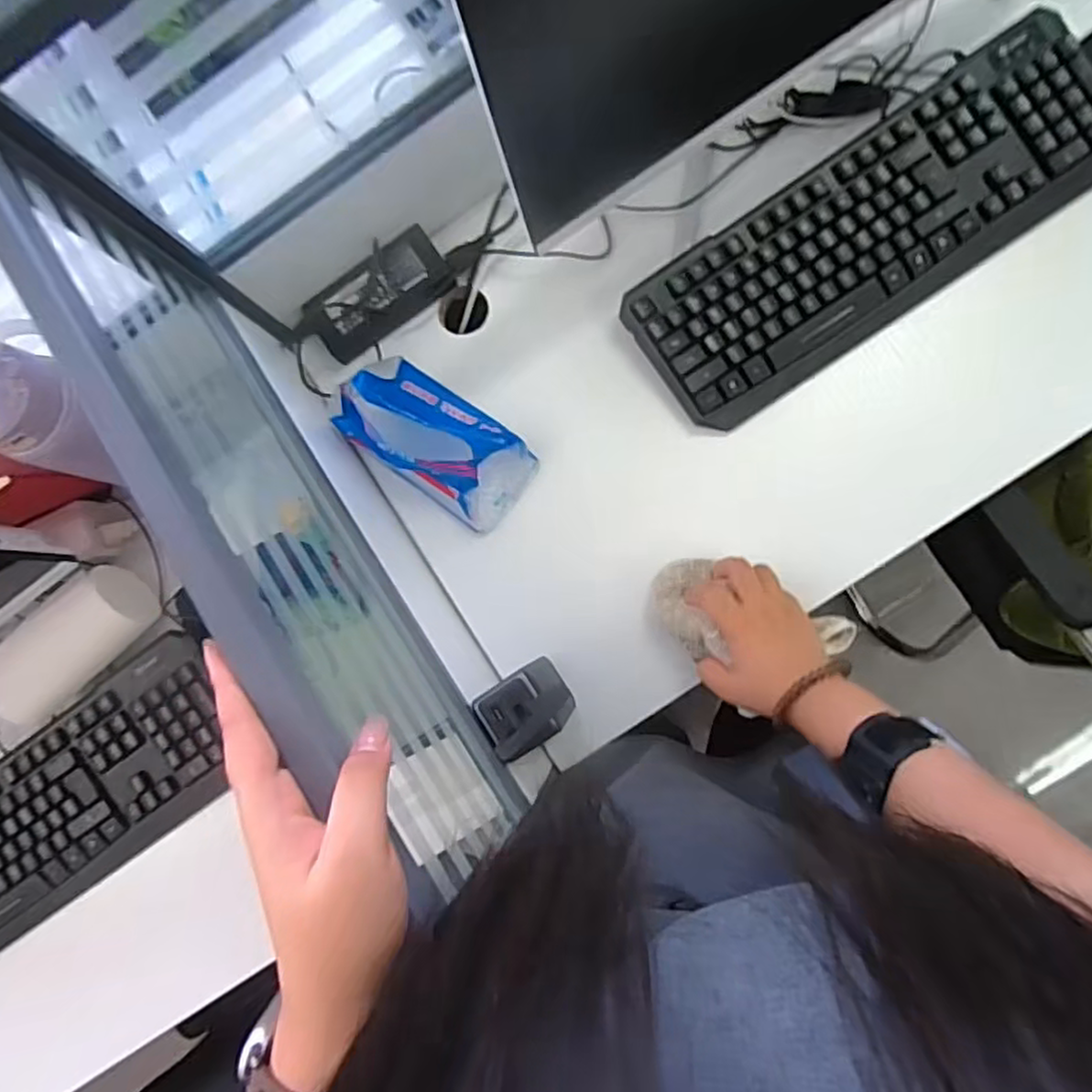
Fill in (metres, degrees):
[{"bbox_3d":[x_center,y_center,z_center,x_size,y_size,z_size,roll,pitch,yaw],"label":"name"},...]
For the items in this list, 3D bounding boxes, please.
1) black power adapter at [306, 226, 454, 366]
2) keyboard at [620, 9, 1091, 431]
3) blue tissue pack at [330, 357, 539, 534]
[{"bbox_3d":[-0.159,-0.240,0.650,0.138,0.034,0.059,-36,82,4],"label":"black power adapter"},{"bbox_3d":[0.283,-0.274,0.595,0.427,0.034,0.147,-34,82,4],"label":"keyboard"},{"bbox_3d":[-0.100,-0.097,0.621,0.172,0.059,0.093,36,91,9],"label":"blue tissue pack"}]

